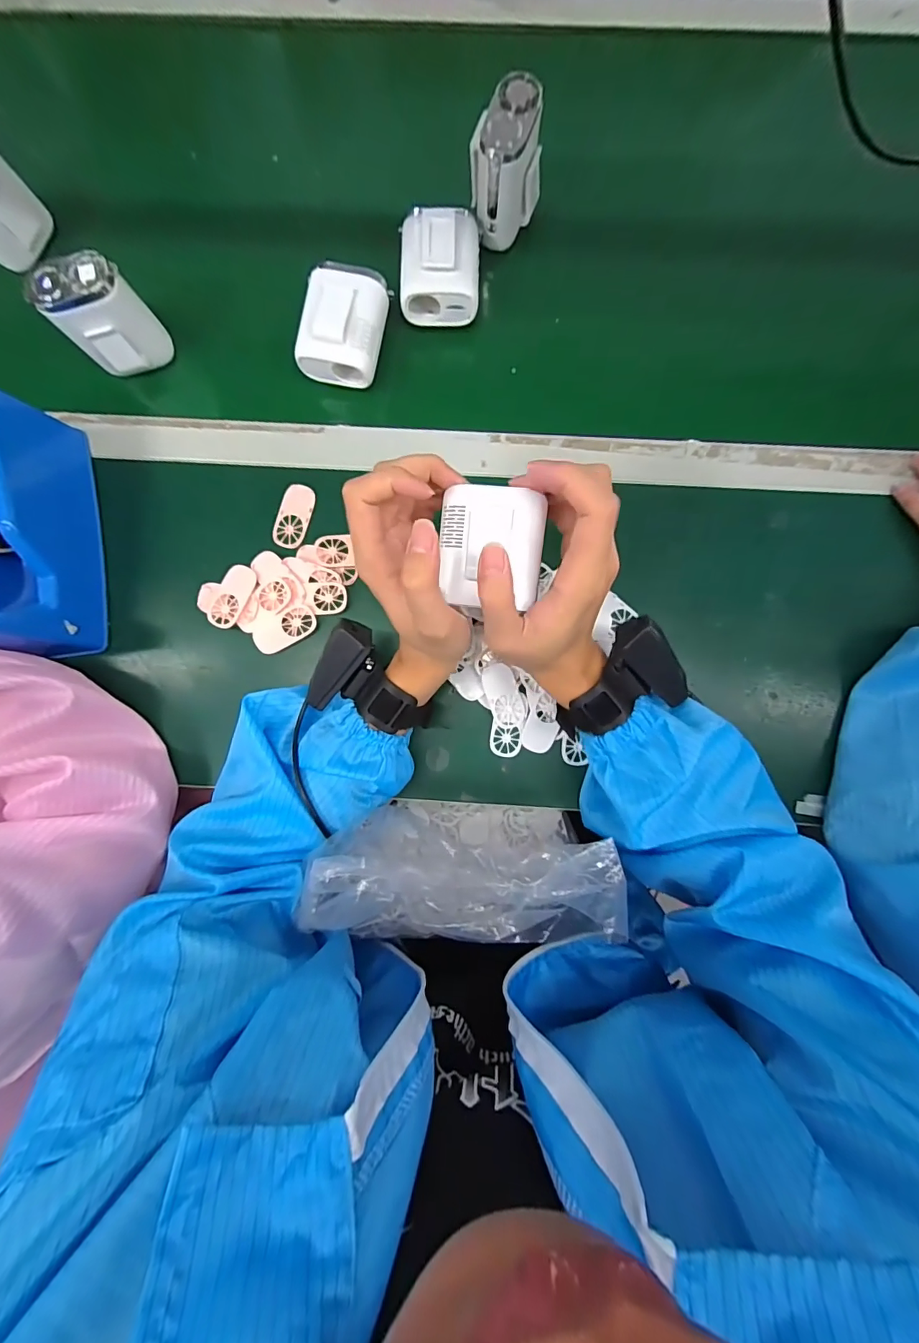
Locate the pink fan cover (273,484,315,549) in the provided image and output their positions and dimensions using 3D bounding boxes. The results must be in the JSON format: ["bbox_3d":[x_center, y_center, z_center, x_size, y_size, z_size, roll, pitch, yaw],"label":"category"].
[{"bbox_3d":[-0.151,-0.142,0.417,0.029,0.006,0.057,20,88,3],"label":"pink fan cover"}]

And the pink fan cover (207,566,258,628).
[{"bbox_3d":[-0.203,-0.067,0.409,0.027,0.006,0.058,28,89,3],"label":"pink fan cover"}]

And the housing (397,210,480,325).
[{"bbox_3d":[-0.017,-0.358,0.400,0.069,0.042,0.090,0,87,2],"label":"housing"}]

